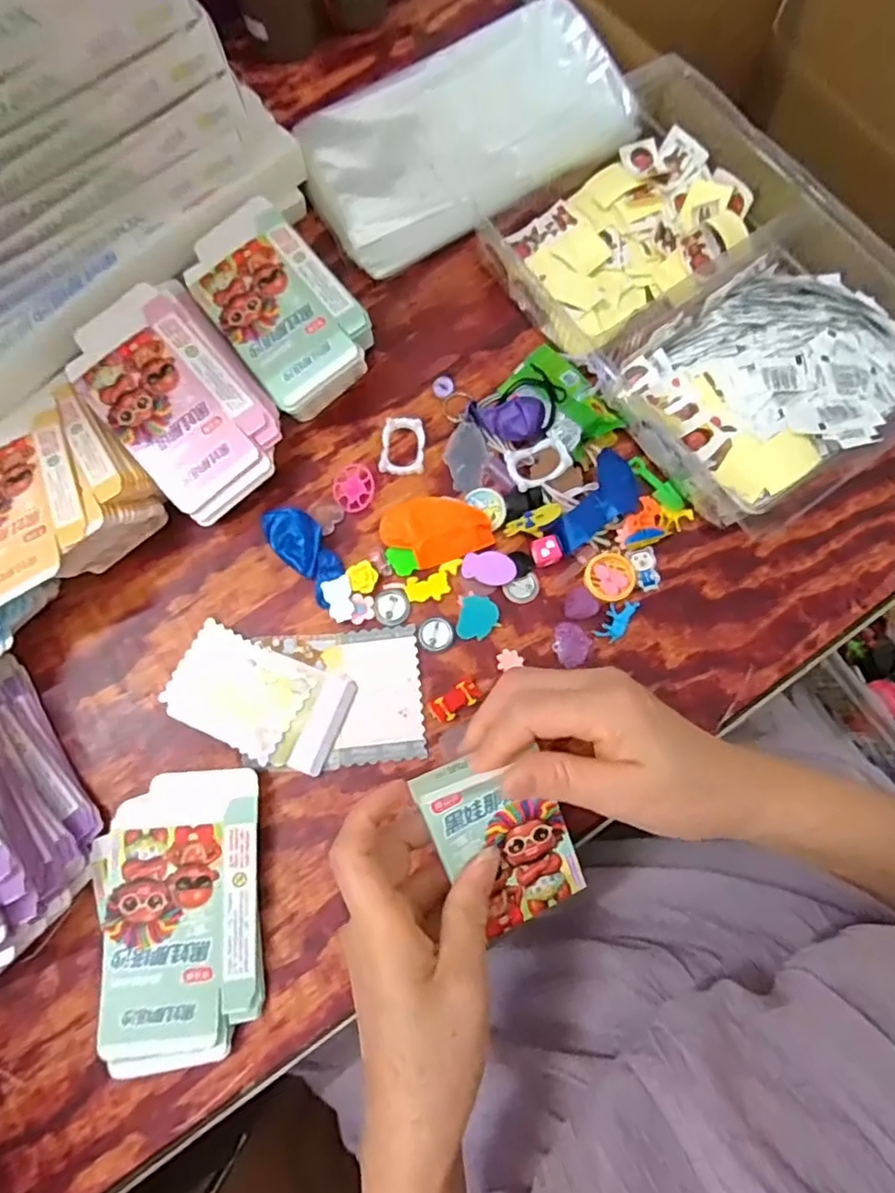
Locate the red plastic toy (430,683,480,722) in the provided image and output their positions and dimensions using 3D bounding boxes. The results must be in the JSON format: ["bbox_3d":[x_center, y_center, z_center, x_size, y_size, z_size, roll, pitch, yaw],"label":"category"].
[{"bbox_3d":[0.005,0.068,0.395,0.032,0.007,0.016,-33,78,-6],"label":"red plastic toy"}]

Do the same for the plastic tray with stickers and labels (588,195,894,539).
[{"bbox_3d":[0.217,-0.160,0.420,0.202,0.055,0.190,-34,78,-6],"label":"plastic tray with stickers and labels"}]

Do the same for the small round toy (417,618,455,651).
[{"bbox_3d":[-0.008,0.025,0.408,0.022,0.004,0.021,0,77,2],"label":"small round toy"}]

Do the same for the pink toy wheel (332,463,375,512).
[{"bbox_3d":[-0.066,-0.077,0.433,0.031,0.009,0.032,-31,79,21],"label":"pink toy wheel"}]

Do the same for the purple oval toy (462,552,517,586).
[{"bbox_3d":[0.029,-0.020,0.414,0.036,0.006,0.021,17,78,6],"label":"purple oval toy"}]

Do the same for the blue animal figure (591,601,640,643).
[{"bbox_3d":[0.113,0.014,0.406,0.017,0.004,0.032,34,80,9],"label":"blue animal figure"}]

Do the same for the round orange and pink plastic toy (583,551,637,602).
[{"bbox_3d":[0.109,-0.013,0.410,0.033,0.005,0.033,0,77,2],"label":"round orange and pink plastic toy"}]

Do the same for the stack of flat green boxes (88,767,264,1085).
[{"bbox_3d":[-0.162,0.188,0.364,0.099,0.026,0.157,-5,77,1],"label":"stack of flat green boxes"}]

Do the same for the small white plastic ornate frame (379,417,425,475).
[{"bbox_3d":[-0.032,-0.108,0.439,0.032,0.011,0.039,3,77,2],"label":"small white plastic ornate frame"}]

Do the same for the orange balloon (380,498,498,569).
[{"bbox_3d":[-0.008,-0.046,0.414,0.071,0.022,0.049,-16,77,-2],"label":"orange balloon"}]

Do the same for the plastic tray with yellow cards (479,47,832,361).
[{"bbox_3d":[0.128,-0.283,0.453,0.204,0.052,0.163,-32,78,-6],"label":"plastic tray with yellow cards"}]

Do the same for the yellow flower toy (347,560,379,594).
[{"bbox_3d":[-0.057,-0.013,0.417,0.019,0.004,0.022,-23,77,-4],"label":"yellow flower toy"}]

